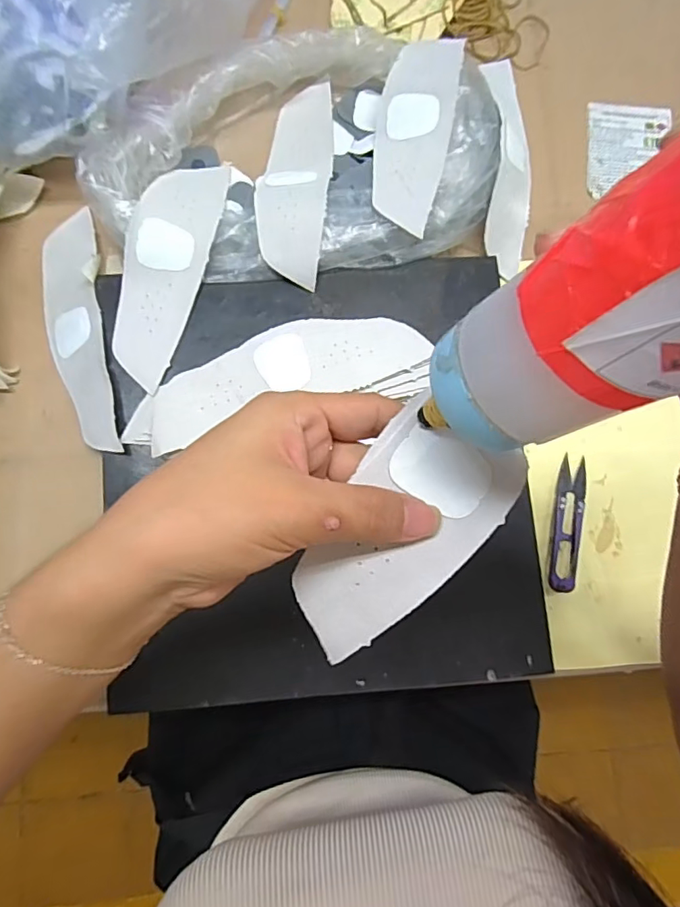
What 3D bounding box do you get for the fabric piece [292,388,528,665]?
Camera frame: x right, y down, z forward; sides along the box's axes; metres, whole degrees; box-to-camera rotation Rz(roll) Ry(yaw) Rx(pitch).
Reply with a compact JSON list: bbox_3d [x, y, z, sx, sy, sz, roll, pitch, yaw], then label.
[{"bbox_3d":[0.021,0.037,0.214,0.056,0.018,0.114,38,102,3],"label":"fabric piece"}]

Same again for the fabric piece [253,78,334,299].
[{"bbox_3d":[-0.034,-0.212,0.403,0.052,0.034,0.177,3,65,-2],"label":"fabric piece"}]

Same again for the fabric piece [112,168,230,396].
[{"bbox_3d":[-0.125,-0.140,0.373,0.054,0.018,0.180,15,81,-1],"label":"fabric piece"}]

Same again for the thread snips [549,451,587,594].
[{"bbox_3d":[0.171,0.052,0.385,0.023,0.008,0.098,9,82,-1],"label":"thread snips"}]

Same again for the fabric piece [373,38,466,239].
[{"bbox_3d":[0.052,-0.235,0.384,0.057,0.010,0.156,11,82,17],"label":"fabric piece"}]

